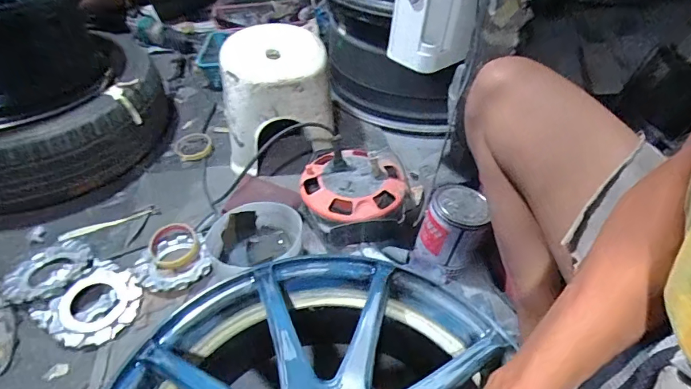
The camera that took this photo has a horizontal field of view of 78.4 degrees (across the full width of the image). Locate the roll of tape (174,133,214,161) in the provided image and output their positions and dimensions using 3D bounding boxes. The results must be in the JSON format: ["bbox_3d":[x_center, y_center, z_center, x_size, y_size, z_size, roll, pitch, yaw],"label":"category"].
[{"bbox_3d":[-0.365,-0.116,1.017,0.086,0.025,0.095,-19,48,-22],"label":"roll of tape"}]

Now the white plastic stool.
[{"bbox_3d":[-0.161,-0.231,0.962,0.216,0.226,0.240,-9,44,-11],"label":"white plastic stool"}]

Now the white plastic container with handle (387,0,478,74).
[{"bbox_3d":[0.170,-0.343,0.668,0.183,0.273,0.101,-25,51,-27],"label":"white plastic container with handle"}]

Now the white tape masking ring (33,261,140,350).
[{"bbox_3d":[-0.414,0.177,0.699,0.143,0.022,0.139,2,44,-2],"label":"white tape masking ring"}]

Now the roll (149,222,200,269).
[{"bbox_3d":[-0.319,0.091,0.788,0.084,0.028,0.090,2,44,-2],"label":"roll"}]

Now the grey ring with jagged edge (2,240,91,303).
[{"bbox_3d":[-0.523,0.128,0.742,0.135,0.032,0.129,2,44,-2],"label":"grey ring with jagged edge"}]

